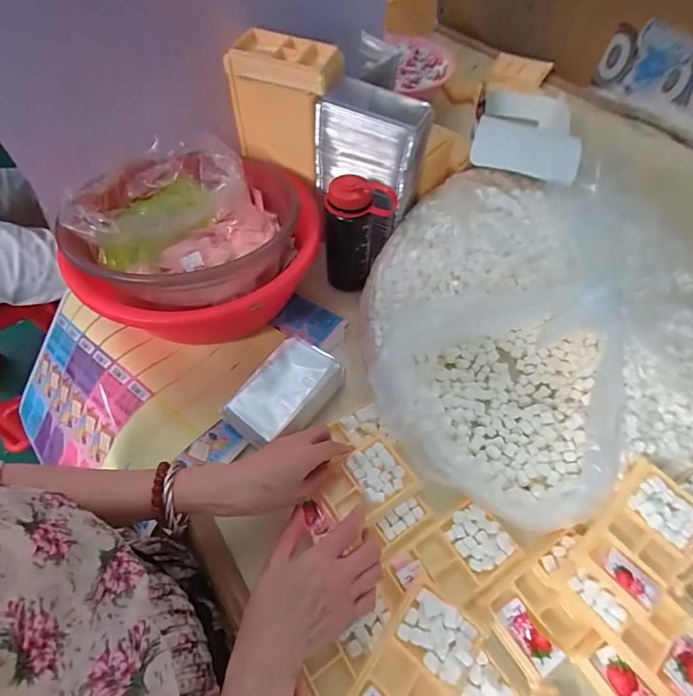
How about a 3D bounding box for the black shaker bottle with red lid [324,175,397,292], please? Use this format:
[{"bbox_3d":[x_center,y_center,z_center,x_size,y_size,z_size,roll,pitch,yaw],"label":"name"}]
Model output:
[{"bbox_3d":[0.020,-0.167,0.577,0.090,0.176,0.076,7,55,4],"label":"black shaker bottle with red lid"}]

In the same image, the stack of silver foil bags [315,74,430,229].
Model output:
[{"bbox_3d":[0.033,-0.269,0.557,0.150,0.147,0.084,13,55,3],"label":"stack of silver foil bags"}]

